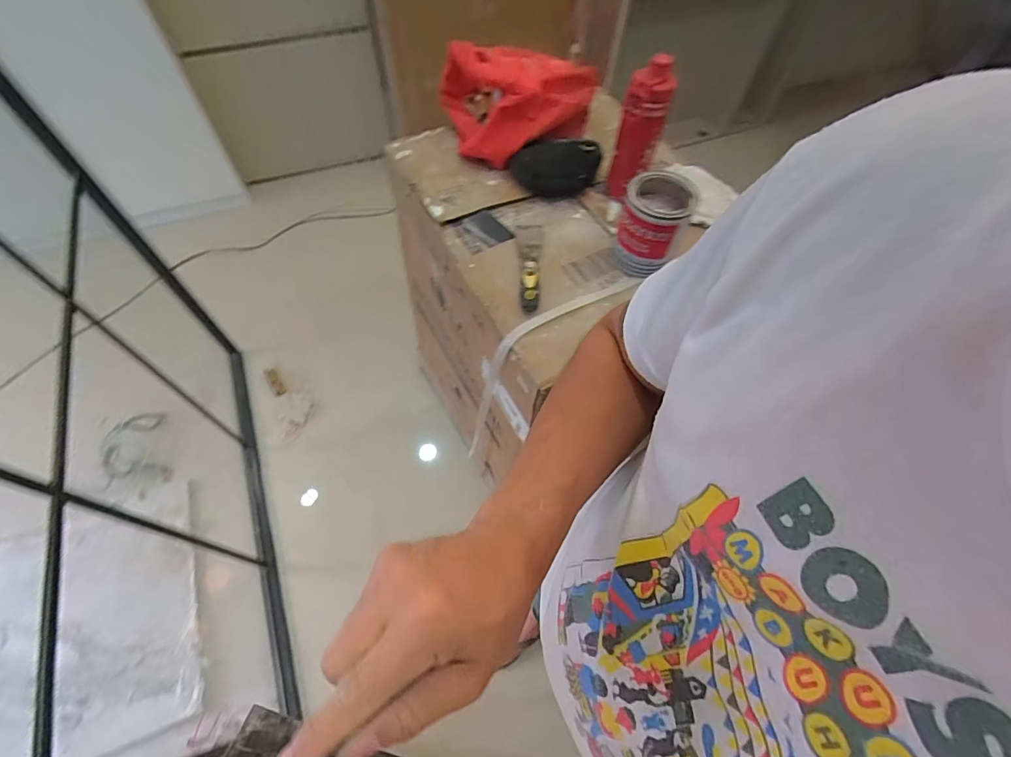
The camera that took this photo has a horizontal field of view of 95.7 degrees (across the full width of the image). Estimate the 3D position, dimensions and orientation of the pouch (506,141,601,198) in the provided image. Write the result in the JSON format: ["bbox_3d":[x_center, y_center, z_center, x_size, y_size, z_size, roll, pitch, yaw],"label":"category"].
[{"bbox_3d":[0.097,-0.434,0.921,0.164,0.072,0.113,-9,61,-7],"label":"pouch"}]

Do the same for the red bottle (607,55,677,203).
[{"bbox_3d":[0.238,-0.431,0.825,0.070,0.252,0.079,20,61,9],"label":"red bottle"}]

